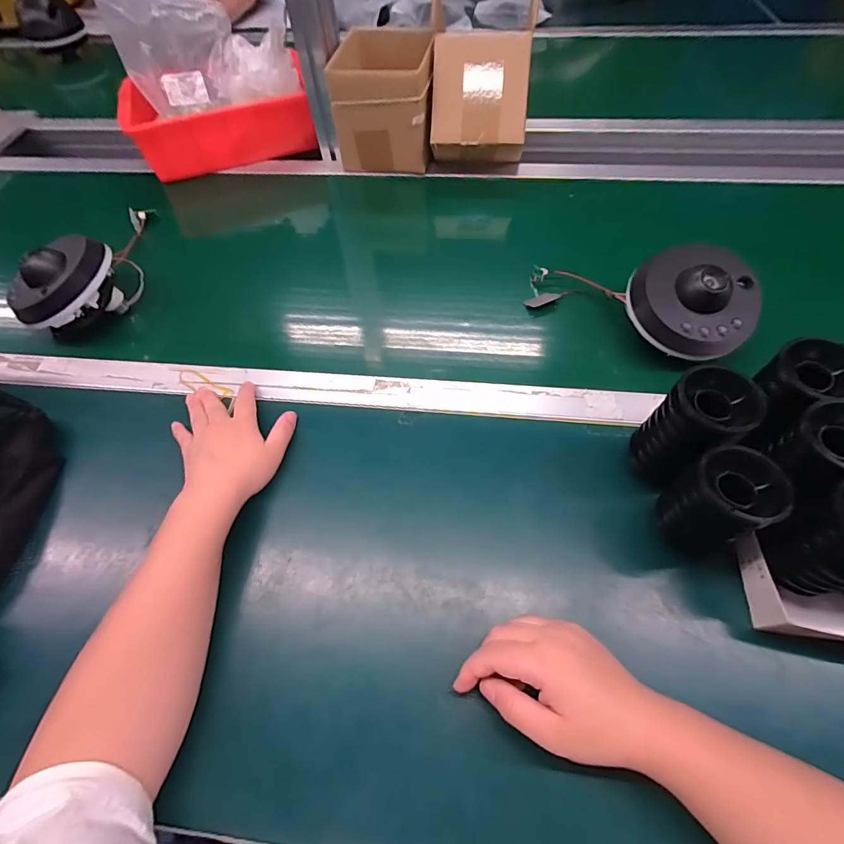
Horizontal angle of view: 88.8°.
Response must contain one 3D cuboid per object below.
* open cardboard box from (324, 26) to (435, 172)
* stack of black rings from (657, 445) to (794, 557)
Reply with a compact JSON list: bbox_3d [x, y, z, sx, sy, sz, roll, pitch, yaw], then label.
[{"bbox_3d":[-0.055,-0.492,0.667,0.145,0.128,0.147,1,58,4],"label":"open cardboard box"},{"bbox_3d":[0.225,0.066,0.334,0.061,0.108,0.055,-14,58,-6],"label":"stack of black rings"}]

